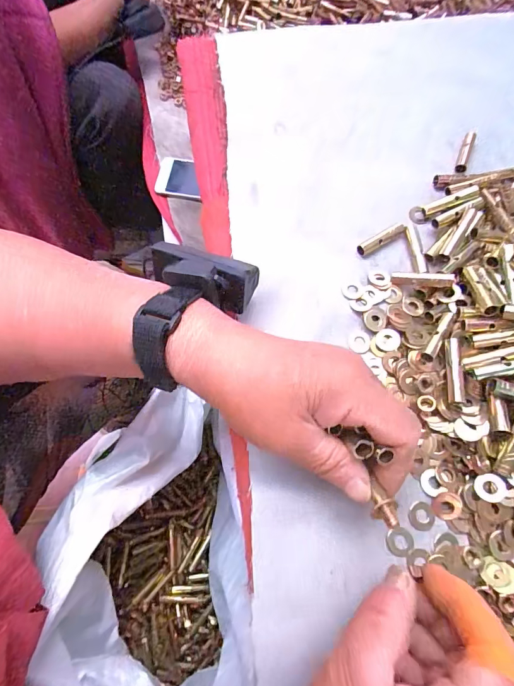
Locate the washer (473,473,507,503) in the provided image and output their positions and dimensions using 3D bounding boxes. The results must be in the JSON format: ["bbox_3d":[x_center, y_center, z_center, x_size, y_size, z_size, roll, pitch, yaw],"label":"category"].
[{"bbox_3d":[0.145,0.090,0.237,0.017,0.004,0.016,-10,61,19],"label":"washer"}]

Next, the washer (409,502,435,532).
[{"bbox_3d":[0.105,0.110,0.240,0.016,0.004,0.017,1,69,-2],"label":"washer"}]

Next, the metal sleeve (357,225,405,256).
[{"bbox_3d":[0.100,-0.084,0.305,0.044,0.006,0.010,-32,73,-13],"label":"metal sleeve"}]

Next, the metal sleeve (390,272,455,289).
[{"bbox_3d":[0.125,-0.048,0.289,0.044,0.008,0.009,9,67,27],"label":"metal sleeve"}]

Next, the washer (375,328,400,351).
[{"bbox_3d":[0.096,-0.002,0.278,0.017,0.005,0.017,1,69,-2],"label":"washer"}]

